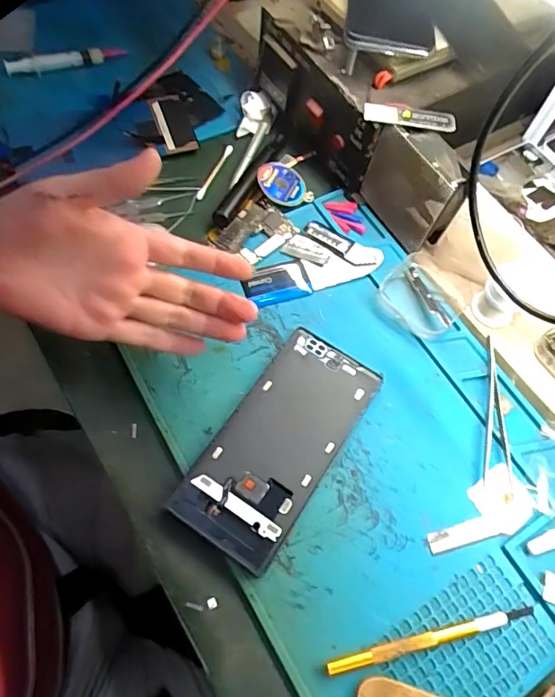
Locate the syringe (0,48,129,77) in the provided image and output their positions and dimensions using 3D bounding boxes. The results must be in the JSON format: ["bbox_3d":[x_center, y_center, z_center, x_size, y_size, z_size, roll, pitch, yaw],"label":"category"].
[{"bbox_3d":[-0.206,-0.282,0.496,0.112,0.015,0.021,-19,67,-14],"label":"syringe"}]

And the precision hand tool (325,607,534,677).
[{"bbox_3d":[0.095,0.176,0.308,0.134,0.011,0.008,-10,65,-10],"label":"precision hand tool"}]

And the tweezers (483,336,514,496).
[{"bbox_3d":[0.164,0.046,0.383,0.019,0.006,0.119,8,63,-1],"label":"tweezers"}]

